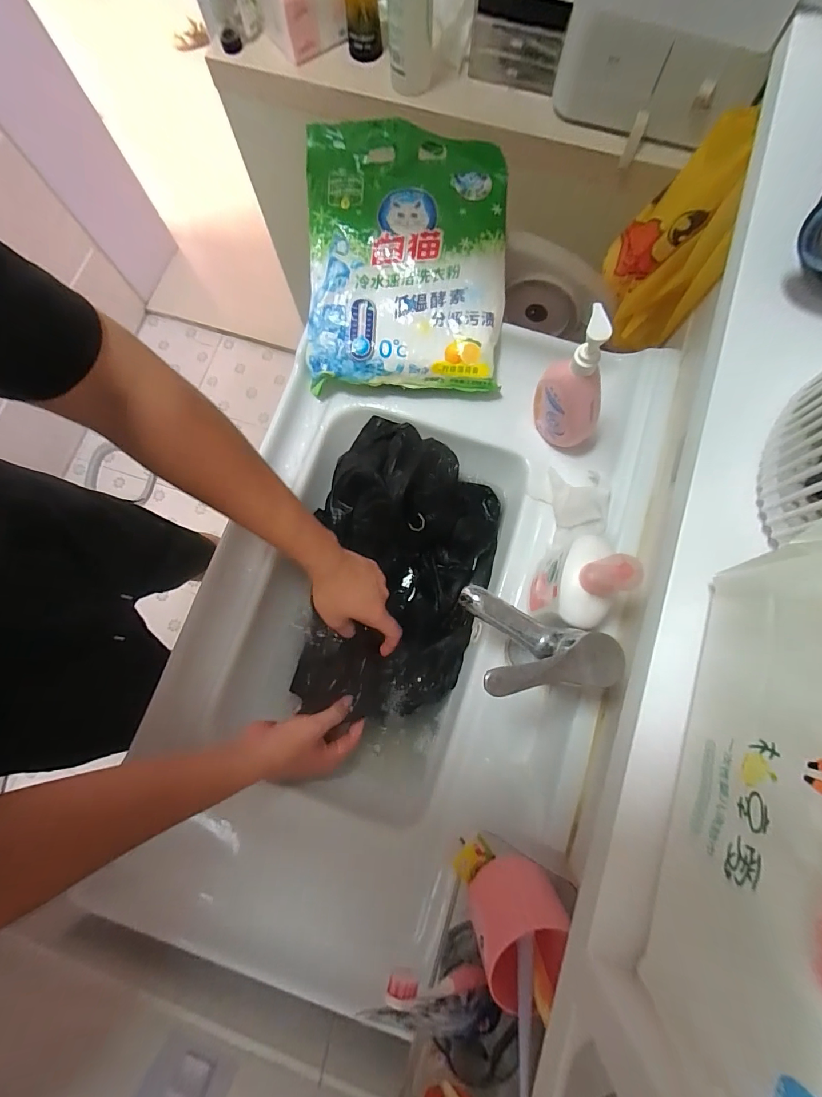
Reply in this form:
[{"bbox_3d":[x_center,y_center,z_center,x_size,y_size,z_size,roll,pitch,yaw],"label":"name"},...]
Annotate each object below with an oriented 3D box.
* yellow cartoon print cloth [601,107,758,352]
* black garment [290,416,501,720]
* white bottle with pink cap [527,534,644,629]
[{"bbox_3d":[0.321,-0.384,0.540,0.060,0.216,0.163,-14,78,-2],"label":"yellow cartoon print cloth"},{"bbox_3d":[-0.019,0.037,0.558,0.228,0.104,0.365,18,79,5],"label":"black garment"},{"bbox_3d":[0.173,0.032,0.438,0.060,0.144,0.097,7,78,2],"label":"white bottle with pink cap"}]

